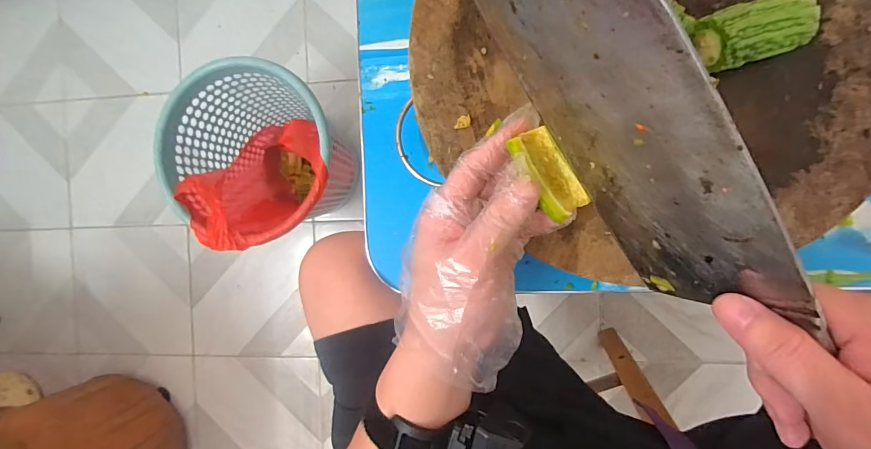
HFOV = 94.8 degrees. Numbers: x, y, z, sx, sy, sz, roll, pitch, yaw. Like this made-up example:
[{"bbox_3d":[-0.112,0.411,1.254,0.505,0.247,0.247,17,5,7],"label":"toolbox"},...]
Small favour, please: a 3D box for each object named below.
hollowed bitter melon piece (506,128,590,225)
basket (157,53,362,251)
[{"bbox_3d":[0.067,-0.028,0.228,0.023,0.019,0.054,-30,105,19],"label":"hollowed bitter melon piece"},{"bbox_3d":[-0.270,-0.114,0.704,0.262,0.263,0.261,0,92,6],"label":"basket"}]

